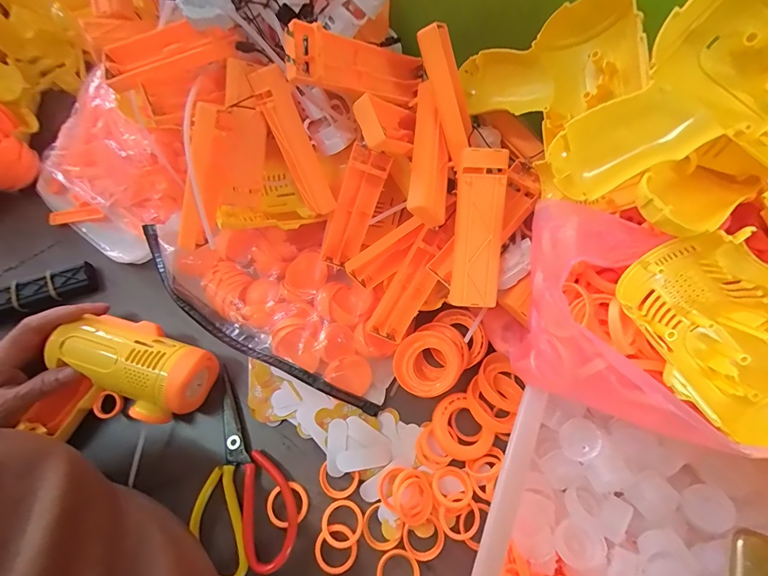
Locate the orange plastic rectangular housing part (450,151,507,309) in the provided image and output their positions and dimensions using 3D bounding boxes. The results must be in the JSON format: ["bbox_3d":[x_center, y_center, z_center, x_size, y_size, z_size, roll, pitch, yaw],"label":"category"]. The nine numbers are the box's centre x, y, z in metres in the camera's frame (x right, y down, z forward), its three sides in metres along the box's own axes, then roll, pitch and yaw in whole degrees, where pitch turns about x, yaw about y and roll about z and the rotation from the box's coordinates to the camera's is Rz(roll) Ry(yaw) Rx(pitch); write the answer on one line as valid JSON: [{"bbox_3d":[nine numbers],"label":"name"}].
[{"bbox_3d":[0.067,-0.040,0.263,0.034,0.008,0.108,3,99,1],"label":"orange plastic rectangular housing part"}]

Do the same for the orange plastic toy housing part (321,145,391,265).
[{"bbox_3d":[-0.026,-0.067,0.325,0.029,0.107,0.027,30,31,11],"label":"orange plastic toy housing part"}]

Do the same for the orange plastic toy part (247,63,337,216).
[{"bbox_3d":[-0.069,-0.111,0.293,0.024,0.110,0.028,-28,31,-10],"label":"orange plastic toy part"}]

